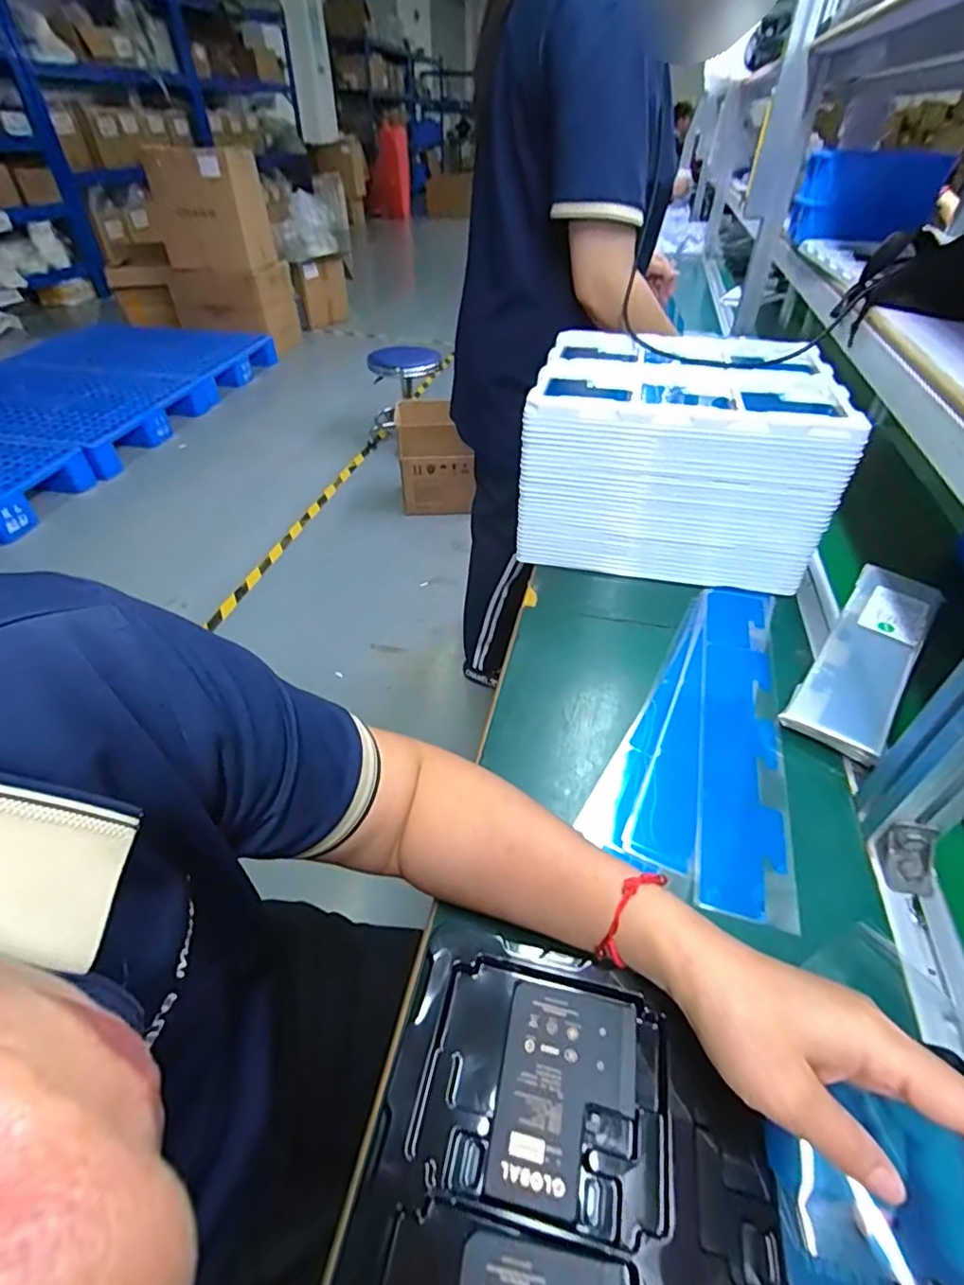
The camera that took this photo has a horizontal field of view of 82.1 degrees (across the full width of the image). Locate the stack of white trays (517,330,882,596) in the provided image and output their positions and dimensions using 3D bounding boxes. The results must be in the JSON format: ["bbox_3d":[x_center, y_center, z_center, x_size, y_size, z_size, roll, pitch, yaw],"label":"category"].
[{"bbox_3d":[0.232,-0.238,0.690,0.317,0.191,0.278,10,44,10],"label":"stack of white trays"}]

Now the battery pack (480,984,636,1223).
[{"bbox_3d":[0.042,0.225,0.277,0.066,0.004,0.088,9,44,9],"label":"battery pack"}]

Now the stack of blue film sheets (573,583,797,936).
[{"bbox_3d":[0.212,0.063,0.511,0.143,0.009,0.361,18,46,18],"label":"stack of blue film sheets"}]

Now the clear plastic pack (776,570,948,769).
[{"bbox_3d":[0.378,0.006,0.538,0.075,0.016,0.282,30,51,30],"label":"clear plastic pack"}]

